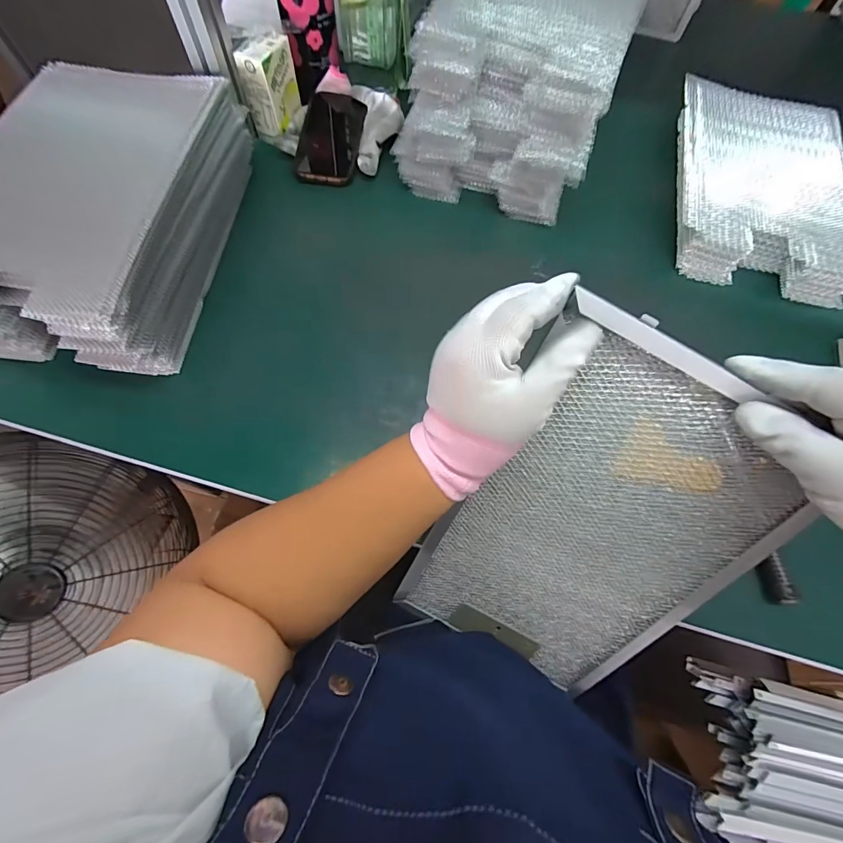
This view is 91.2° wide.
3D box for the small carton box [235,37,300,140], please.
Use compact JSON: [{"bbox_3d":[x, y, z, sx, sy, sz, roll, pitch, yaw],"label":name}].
[{"bbox_3d":[-0.200,-0.453,0.553,0.048,0.087,0.070,22,68,6],"label":"small carton box"}]

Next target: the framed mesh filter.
[{"bbox_3d":[0.122,0.097,0.328,0.191,0.334,0.013,27,35,5],"label":"framed mesh filter"}]

